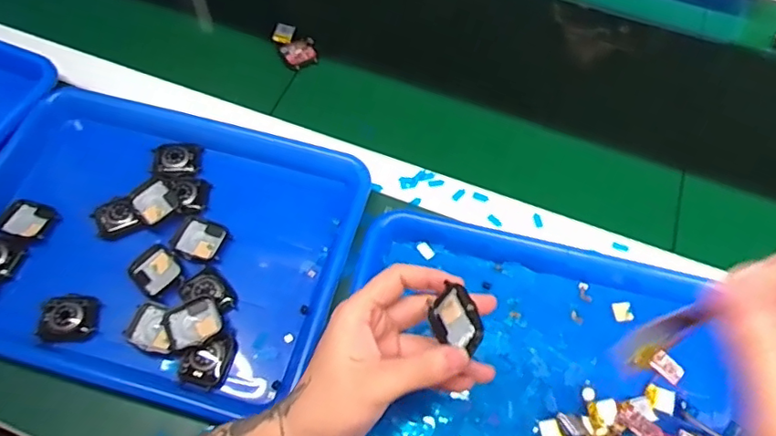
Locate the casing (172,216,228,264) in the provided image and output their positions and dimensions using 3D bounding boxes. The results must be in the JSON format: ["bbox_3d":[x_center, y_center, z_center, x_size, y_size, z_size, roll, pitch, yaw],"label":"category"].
[{"bbox_3d":[-0.166,0.019,0.498,0.042,0.007,0.038,18,64,8],"label":"casing"}]

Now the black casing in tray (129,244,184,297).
[{"bbox_3d":[-0.199,0.046,0.484,0.044,0.007,0.037,37,68,17],"label":"black casing in tray"}]

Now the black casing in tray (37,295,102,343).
[{"bbox_3d":[-0.264,0.083,0.464,0.046,0.008,0.038,-2,62,-2],"label":"black casing in tray"}]

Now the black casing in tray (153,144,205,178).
[{"bbox_3d":[-0.202,-0.054,0.534,0.046,0.010,0.037,5,62,2],"label":"black casing in tray"}]

